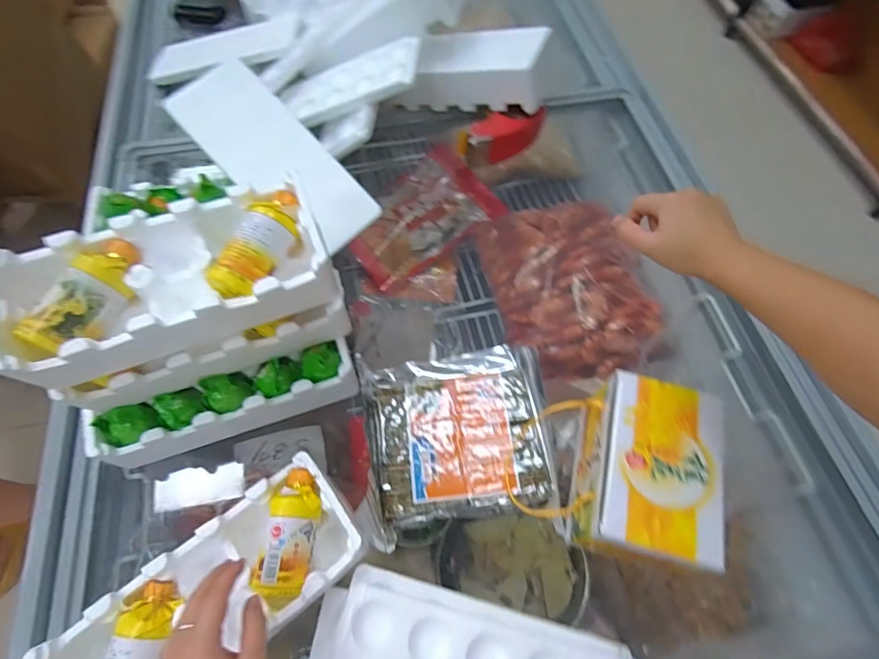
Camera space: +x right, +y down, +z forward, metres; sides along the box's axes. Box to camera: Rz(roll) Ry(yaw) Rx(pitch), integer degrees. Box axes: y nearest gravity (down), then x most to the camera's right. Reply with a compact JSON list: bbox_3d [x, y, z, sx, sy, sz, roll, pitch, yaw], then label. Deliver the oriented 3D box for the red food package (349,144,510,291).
[{"bbox_3d":[-0.048,-0.238,0.991,0.324,0.055,0.213,-38,84,-16],"label":"red food package"}]

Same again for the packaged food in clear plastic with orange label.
[{"bbox_3d":[0.030,0.119,0.567,0.217,0.034,0.203,-10,63,-7],"label":"packaged food in clear plastic with orange label"}]

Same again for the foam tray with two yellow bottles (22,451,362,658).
[{"bbox_3d":[-0.219,0.264,0.462,0.289,0.074,0.125,-34,68,-18],"label":"foam tray with two yellow bottles"}]

